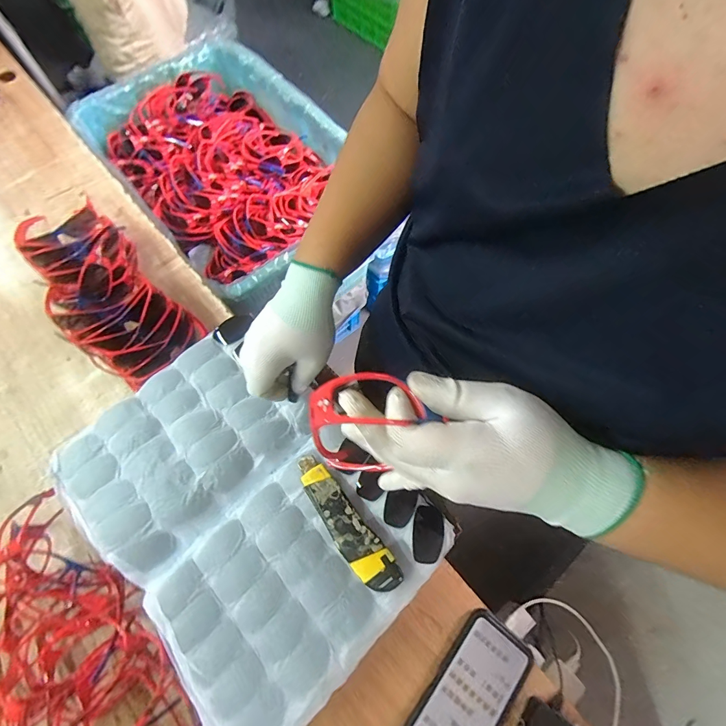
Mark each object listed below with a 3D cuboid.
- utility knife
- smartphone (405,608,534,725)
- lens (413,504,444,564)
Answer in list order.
[{"bbox_3d":[-0.021,0.168,0.394,0.037,0.024,0.154,-38,73,-14],"label":"utility knife"},{"bbox_3d":[0.121,0.380,0.426,0.082,0.015,0.164,37,72,14],"label":"smartphone"},{"bbox_3d":[0.070,0.185,0.404,0.032,0.009,0.056,6,68,2],"label":"lens"}]

